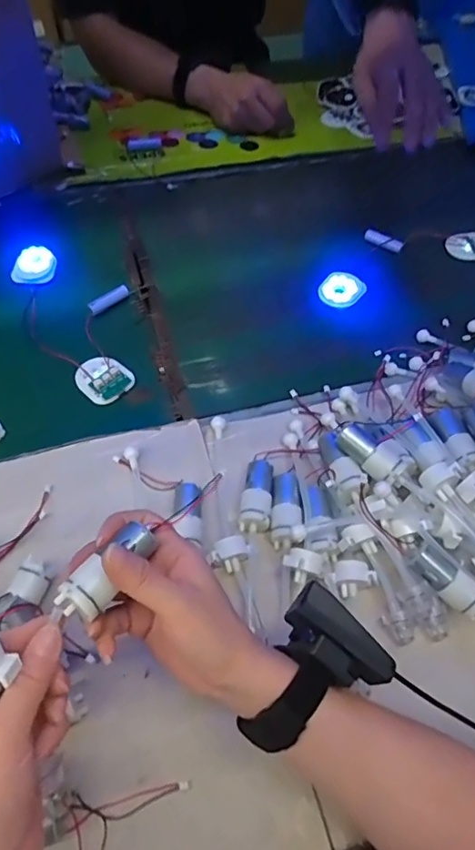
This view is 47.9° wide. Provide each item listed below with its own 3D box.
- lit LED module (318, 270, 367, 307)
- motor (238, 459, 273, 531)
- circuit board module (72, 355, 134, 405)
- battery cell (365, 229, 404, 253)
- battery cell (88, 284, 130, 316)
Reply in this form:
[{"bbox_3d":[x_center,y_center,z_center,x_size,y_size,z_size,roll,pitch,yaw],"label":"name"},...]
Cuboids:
[{"bbox_3d":[0.122,-0.160,0.633,0.049,0.014,0.052,34,61,16],"label":"lit LED module"},{"bbox_3d":[0.016,0.061,0.465,0.027,0.020,0.064,6,57,-1],"label":"motor"},{"bbox_3d":[-0.136,-0.048,0.548,0.050,0.008,0.053,-39,68,-24],"label":"circuit board module"},{"bbox_3d":[0.186,-0.235,0.685,0.052,0.013,0.012,31,61,16],"label":"battery cell"},{"bbox_3d":[-0.146,-0.143,0.608,0.016,0.012,0.051,40,63,19],"label":"battery cell"}]

